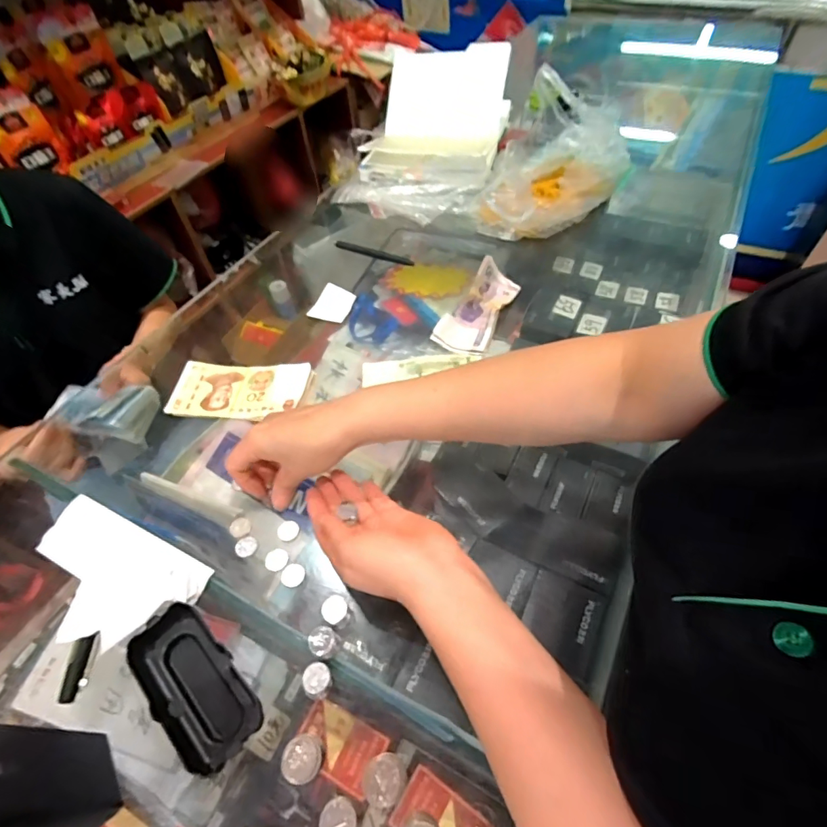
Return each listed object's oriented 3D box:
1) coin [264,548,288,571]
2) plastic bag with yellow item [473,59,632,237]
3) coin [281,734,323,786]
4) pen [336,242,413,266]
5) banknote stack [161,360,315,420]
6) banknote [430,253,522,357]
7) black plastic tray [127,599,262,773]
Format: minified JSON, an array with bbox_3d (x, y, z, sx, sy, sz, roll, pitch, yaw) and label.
[{"bbox_3d":[-0.115,0.123,0.385,0.018,0.004,0.018,27,72,12],"label":"coin"},{"bbox_3d":[0.197,-0.363,0.642,0.189,0.140,0.212,11,54,13],"label":"plastic bag with yellow item"},{"bbox_3d":[-0.071,0.217,0.289,0.026,0.005,0.025,-6,40,5],"label":"coin"},{"bbox_3d":[-0.056,-0.224,0.639,0.132,0.014,0.011,24,57,21],"label":"pen"},{"bbox_3d":[-0.188,-0.026,0.498,0.147,0.014,0.069,2,52,6],"label":"banknote stack"},{"bbox_3d":[0.075,-0.127,0.537,0.060,0.034,0.132,18,55,18],"label":"banknote"},{"bbox_3d":[-0.153,0.189,0.319,0.108,0.019,0.053,34,61,27],"label":"black plastic tray"}]

